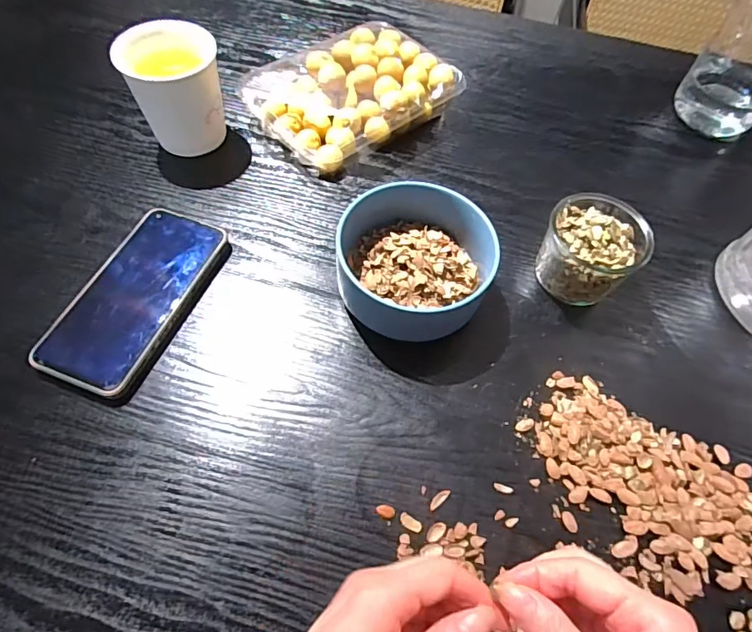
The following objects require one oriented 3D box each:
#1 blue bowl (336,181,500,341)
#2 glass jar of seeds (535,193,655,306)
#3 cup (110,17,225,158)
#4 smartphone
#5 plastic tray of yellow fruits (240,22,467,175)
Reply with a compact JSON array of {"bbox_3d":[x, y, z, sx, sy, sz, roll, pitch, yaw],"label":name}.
[{"bbox_3d":[0.029,-0.043,0.380,0.119,0.060,0.109,1,61,-2],"label":"blue bowl"},{"bbox_3d":[0.176,-0.054,0.394,0.079,0.063,0.073,1,61,-2],"label":"glass jar of seeds"},{"bbox_3d":[-0.182,-0.206,0.439,0.082,0.095,0.078,1,61,-2],"label":"cup"},{"bbox_3d":[-0.190,-0.017,0.378,0.075,0.014,0.160,18,61,7],"label":"smartphone"},{"bbox_3d":[-0.029,-0.233,0.493,0.195,0.046,0.146,-30,66,-18],"label":"plastic tray of yellow fruits"}]

